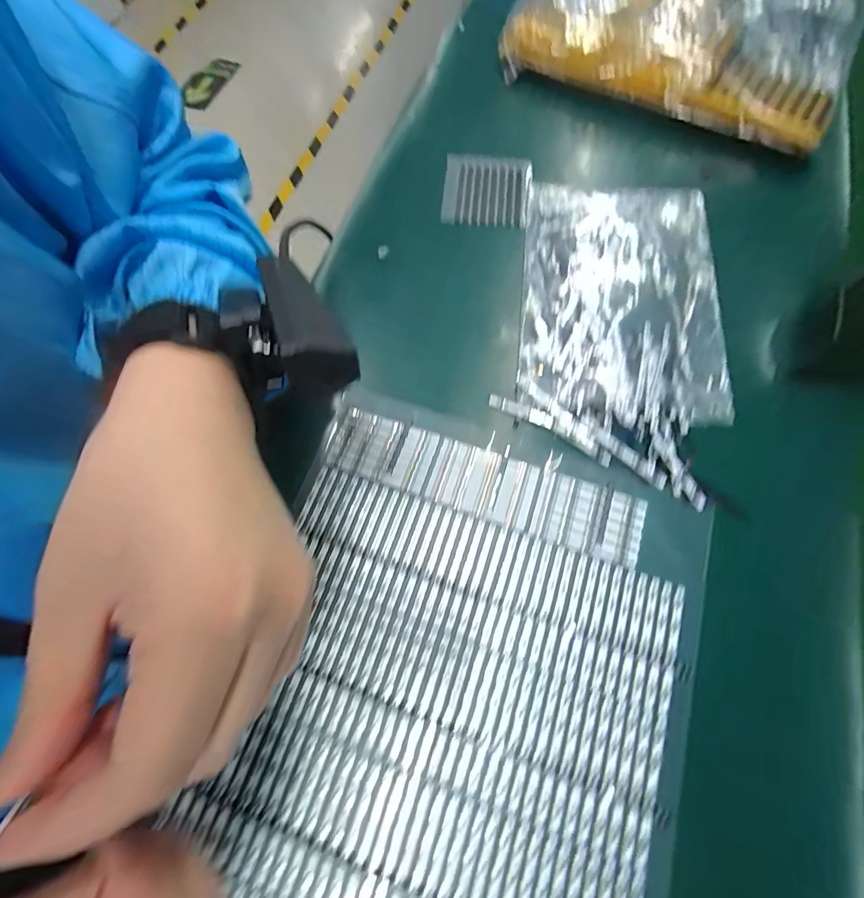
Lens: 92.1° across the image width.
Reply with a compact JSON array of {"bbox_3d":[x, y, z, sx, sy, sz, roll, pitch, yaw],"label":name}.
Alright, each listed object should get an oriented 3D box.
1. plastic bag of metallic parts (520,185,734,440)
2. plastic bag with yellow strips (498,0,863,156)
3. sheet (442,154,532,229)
[{"bbox_3d":[0.126,-0.106,0.283,0.125,0.009,0.198,5,71,4],"label":"plastic bag of metallic parts"},{"bbox_3d":[0.207,-0.357,0.354,0.278,0.039,0.182,29,72,9],"label":"plastic bag with yellow strips"},{"bbox_3d":[0.044,-0.202,0.327,0.067,0.006,0.071,4,71,1],"label":"sheet"}]

